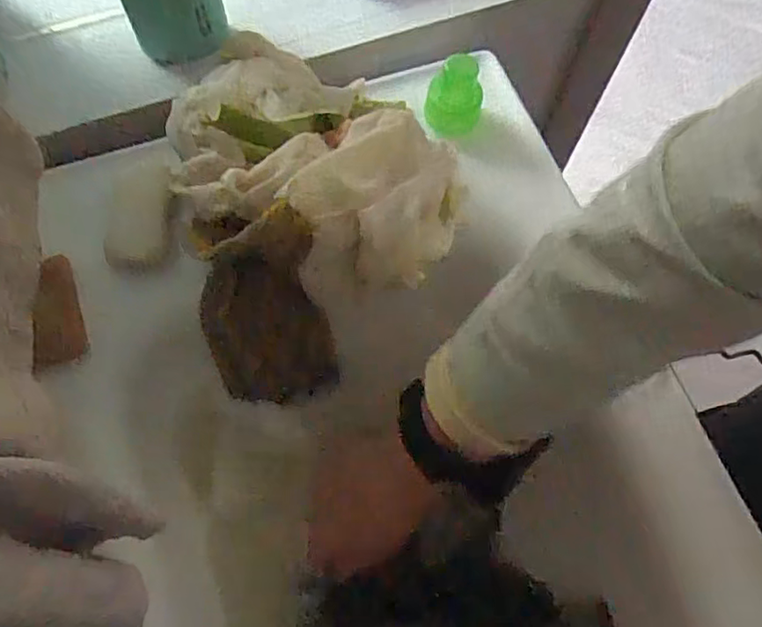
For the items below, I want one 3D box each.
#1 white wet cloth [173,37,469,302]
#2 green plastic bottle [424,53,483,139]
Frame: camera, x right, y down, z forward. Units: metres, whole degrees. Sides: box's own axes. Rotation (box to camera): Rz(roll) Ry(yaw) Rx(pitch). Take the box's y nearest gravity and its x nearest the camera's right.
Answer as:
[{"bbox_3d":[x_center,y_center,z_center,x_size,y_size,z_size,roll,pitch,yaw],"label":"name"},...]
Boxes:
[{"bbox_3d":[-0.050,-0.104,0.426,0.207,0.087,0.165,36,72,12],"label":"white wet cloth"},{"bbox_3d":[0.056,-0.166,0.476,0.041,0.050,0.044,11,68,3],"label":"green plastic bottle"}]

